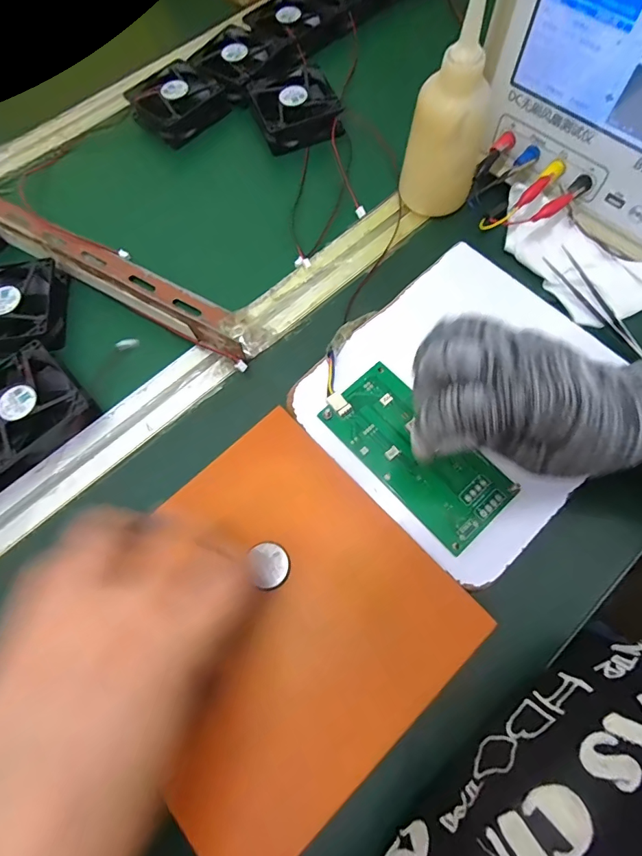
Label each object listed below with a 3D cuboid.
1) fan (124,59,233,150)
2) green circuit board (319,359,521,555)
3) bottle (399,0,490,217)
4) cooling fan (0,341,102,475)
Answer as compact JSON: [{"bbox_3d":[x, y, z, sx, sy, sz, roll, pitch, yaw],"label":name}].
[{"bbox_3d":[-0.157,-0.351,0.463,0.083,0.030,0.083,40,75,17],"label":"fan"},{"bbox_3d":[0.066,0.016,0.301,0.064,0.008,0.134,-41,74,-13],"label":"green circuit board"},{"bbox_3d":[0.101,-0.246,0.336,0.062,0.152,0.054,12,69,8],"label":"bottle"},{"bbox_3d":[-0.230,-0.016,0.335,0.079,0.024,0.087,-42,71,-13],"label":"cooling fan"}]

